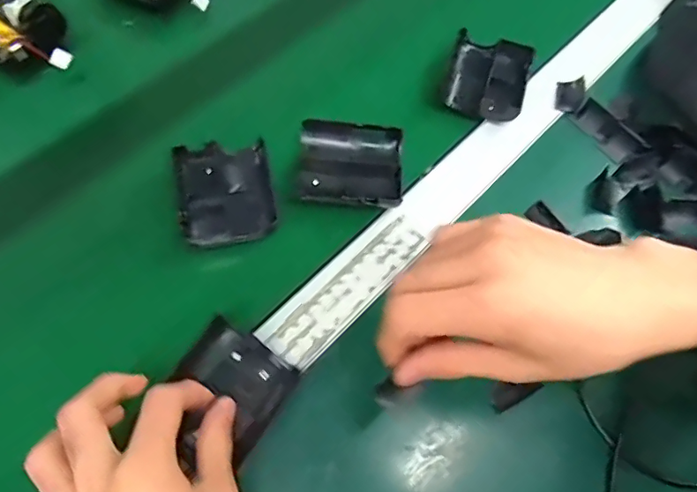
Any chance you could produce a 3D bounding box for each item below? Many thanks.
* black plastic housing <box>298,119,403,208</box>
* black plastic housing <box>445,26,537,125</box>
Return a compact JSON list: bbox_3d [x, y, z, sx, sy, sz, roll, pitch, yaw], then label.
[{"bbox_3d":[0.001,-0.060,0.392,0.076,0.021,0.067,5,66,0],"label":"black plastic housing"},{"bbox_3d":[0.118,-0.144,0.439,0.063,0.022,0.086,19,66,6],"label":"black plastic housing"}]

